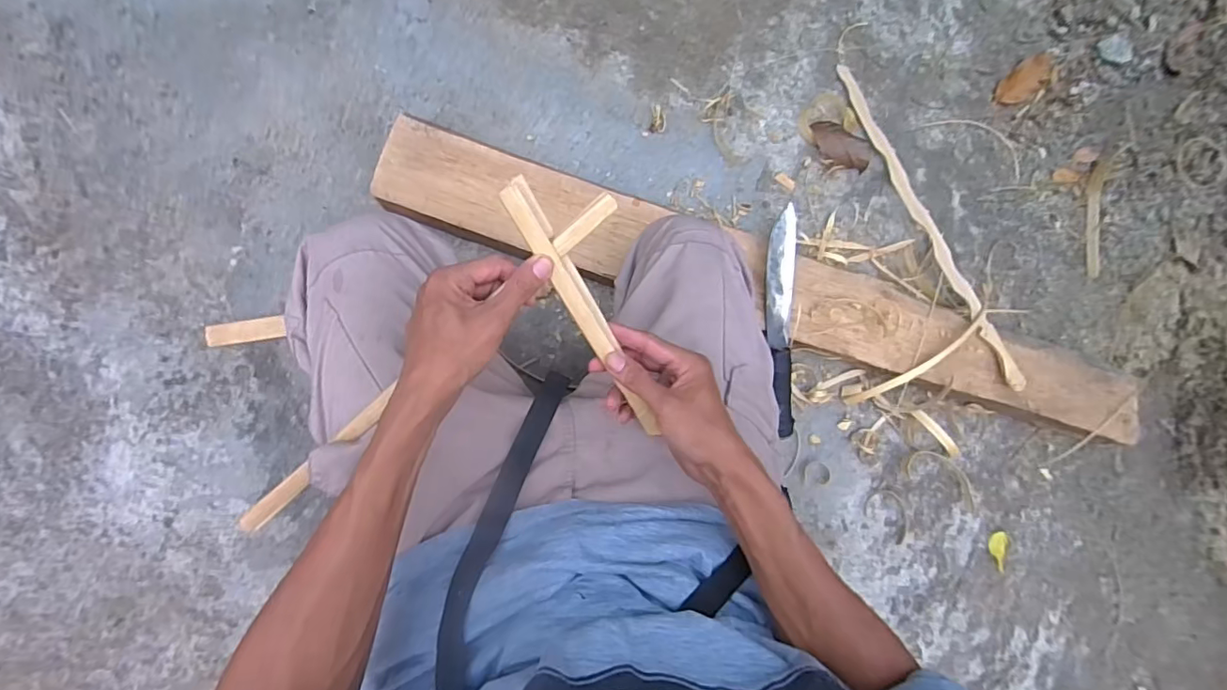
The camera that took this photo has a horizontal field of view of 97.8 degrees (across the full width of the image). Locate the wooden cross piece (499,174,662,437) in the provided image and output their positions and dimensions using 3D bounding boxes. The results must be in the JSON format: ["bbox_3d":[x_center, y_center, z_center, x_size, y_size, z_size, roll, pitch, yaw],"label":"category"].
[{"bbox_3d":[-0.008,-0.028,0.441,0.071,0.024,0.236,-26,113,-7],"label":"wooden cross piece"}]

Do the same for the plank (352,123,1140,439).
[{"bbox_3d":[0.231,-0.074,0.735,1.090,0.034,0.114,17,86,-6],"label":"plank"}]

